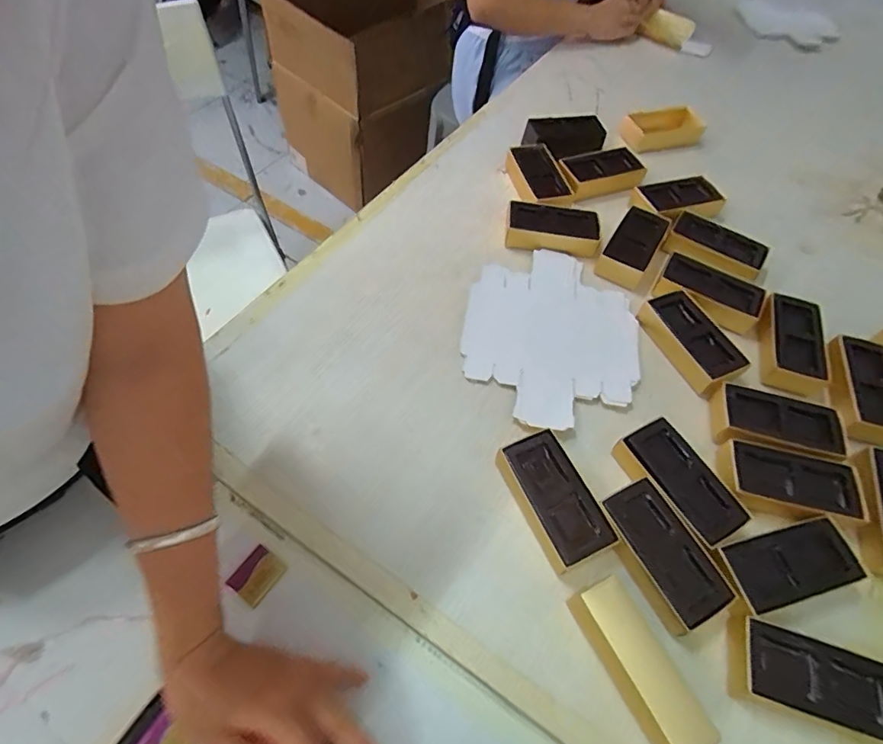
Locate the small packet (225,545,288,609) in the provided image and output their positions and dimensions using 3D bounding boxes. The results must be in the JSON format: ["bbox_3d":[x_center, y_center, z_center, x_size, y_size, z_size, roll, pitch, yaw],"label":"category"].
[{"bbox_3d":[-0.151,0.166,0.401,0.032,0.004,0.037,33,61,16],"label":"small packet"}]

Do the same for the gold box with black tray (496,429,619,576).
[{"bbox_3d":[0.099,0.111,0.438,0.055,0.032,0.114,-20,60,-16],"label":"gold box with black tray"}]

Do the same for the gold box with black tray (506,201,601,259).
[{"bbox_3d":[0.141,-0.180,0.620,0.112,0.034,0.062,9,57,2],"label":"gold box with black tray"}]

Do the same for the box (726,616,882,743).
[{"bbox_3d":[0.279,0.232,0.369,0.119,0.034,0.052,17,57,7],"label":"box"}]

